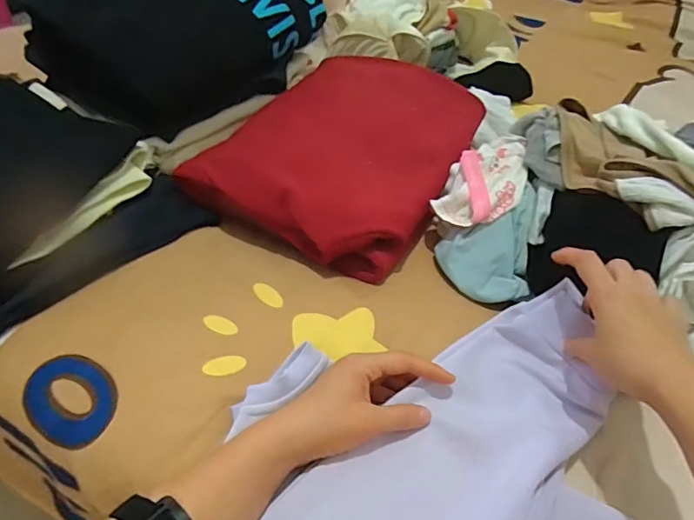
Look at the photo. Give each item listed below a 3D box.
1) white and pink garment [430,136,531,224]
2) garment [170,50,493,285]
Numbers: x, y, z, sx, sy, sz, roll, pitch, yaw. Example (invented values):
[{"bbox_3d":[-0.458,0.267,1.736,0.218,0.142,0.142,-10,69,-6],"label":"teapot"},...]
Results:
[{"bbox_3d":[0.161,-0.097,0.567,0.085,0.049,0.143,24,48,13],"label":"white and pink garment"},{"bbox_3d":[0.002,-0.139,0.612,0.256,0.088,0.353,25,48,14],"label":"garment"}]

